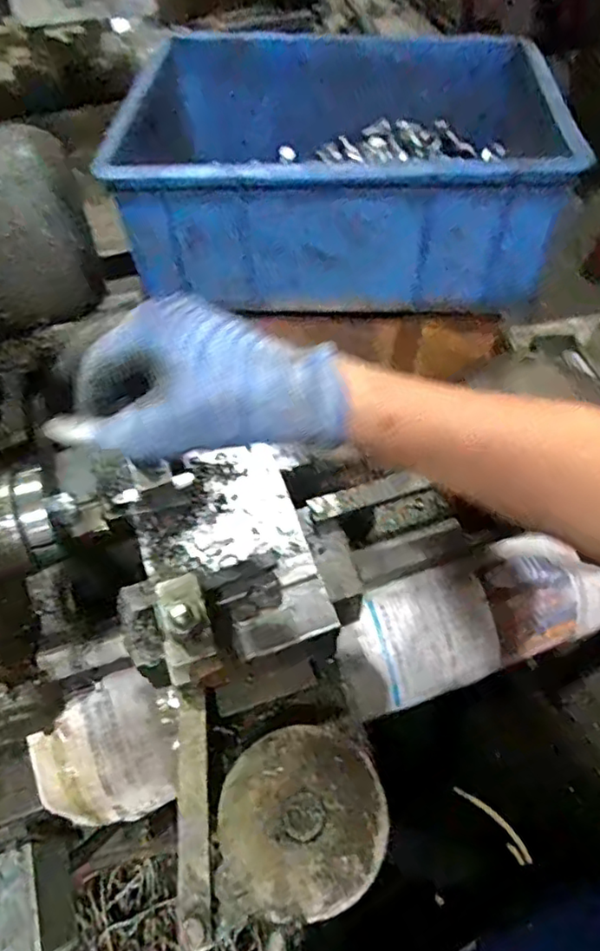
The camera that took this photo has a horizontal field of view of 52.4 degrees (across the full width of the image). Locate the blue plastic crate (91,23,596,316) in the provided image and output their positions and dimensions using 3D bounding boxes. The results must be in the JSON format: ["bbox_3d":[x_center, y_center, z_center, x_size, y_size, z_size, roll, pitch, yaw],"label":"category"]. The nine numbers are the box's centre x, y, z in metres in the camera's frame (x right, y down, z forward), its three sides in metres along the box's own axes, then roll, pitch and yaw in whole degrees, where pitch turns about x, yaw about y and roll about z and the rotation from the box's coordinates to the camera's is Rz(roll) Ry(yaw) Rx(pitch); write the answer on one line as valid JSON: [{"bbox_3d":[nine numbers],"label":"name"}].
[{"bbox_3d":[0.038,-0.318,0.613,0.401,0.136,0.292,2,55,2],"label":"blue plastic crate"}]

